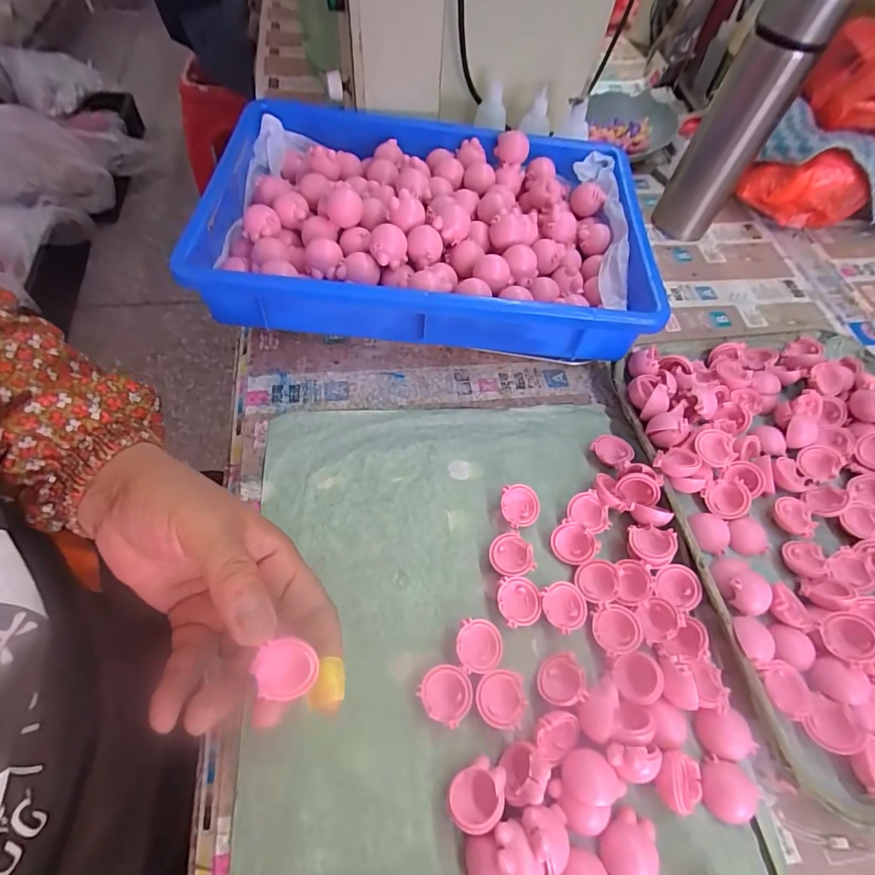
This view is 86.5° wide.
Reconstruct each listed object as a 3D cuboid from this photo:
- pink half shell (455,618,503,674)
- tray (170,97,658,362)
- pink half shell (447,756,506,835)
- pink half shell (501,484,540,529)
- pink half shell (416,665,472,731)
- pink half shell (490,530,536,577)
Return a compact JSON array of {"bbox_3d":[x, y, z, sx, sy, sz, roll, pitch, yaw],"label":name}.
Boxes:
[{"bbox_3d":[0.025,0.129,0.287,0.028,0.019,0.029,4,60,-3],"label":"pink half shell"},{"bbox_3d":[-0.006,-0.186,0.409,0.364,0.063,0.244,6,60,-1],"label":"tray"},{"bbox_3d":[0.022,0.190,0.246,0.033,0.011,0.029,-36,37,-18],"label":"pink half shell"},{"bbox_3d":[0.059,0.049,0.334,0.030,0.010,0.029,13,77,-11],"label":"pink half shell"},{"bbox_3d":[0.005,0.151,0.274,0.029,0.013,0.029,2,60,-3],"label":"pink half shell"},{"bbox_3d":[0.050,0.081,0.317,0.029,0.016,0.030,2,60,-3],"label":"pink half shell"}]

